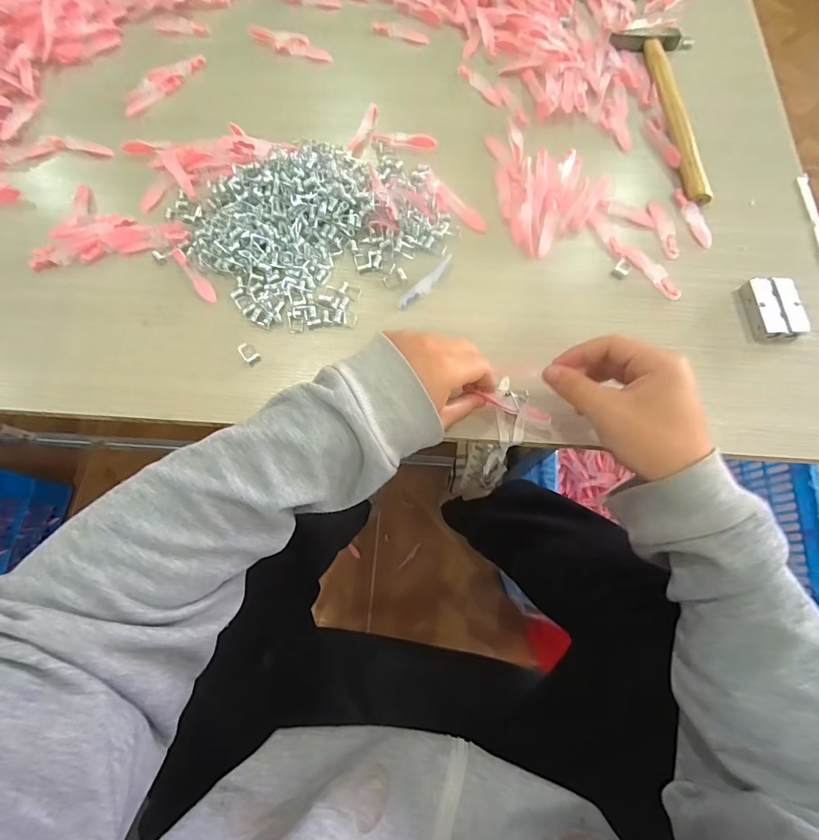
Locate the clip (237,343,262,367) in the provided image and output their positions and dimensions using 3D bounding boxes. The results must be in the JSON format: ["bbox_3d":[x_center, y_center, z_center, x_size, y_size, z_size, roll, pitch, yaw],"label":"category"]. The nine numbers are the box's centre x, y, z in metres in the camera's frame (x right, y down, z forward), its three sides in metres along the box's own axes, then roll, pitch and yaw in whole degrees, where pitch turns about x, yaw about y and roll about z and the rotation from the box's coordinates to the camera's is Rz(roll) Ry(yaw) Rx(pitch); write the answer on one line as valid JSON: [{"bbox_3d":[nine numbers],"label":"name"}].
[{"bbox_3d":[-0.158,-0.066,0.417,0.016,0.004,0.026,-39,74,-13],"label":"clip"}]

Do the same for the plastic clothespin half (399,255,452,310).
[{"bbox_3d":[0.019,-0.141,0.438,0.015,0.007,0.080,42,76,14],"label":"plastic clothespin half"}]

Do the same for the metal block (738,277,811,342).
[{"bbox_3d":[0.361,-0.111,0.421,0.044,0.017,0.064,-4,70,-1],"label":"metal block"}]

